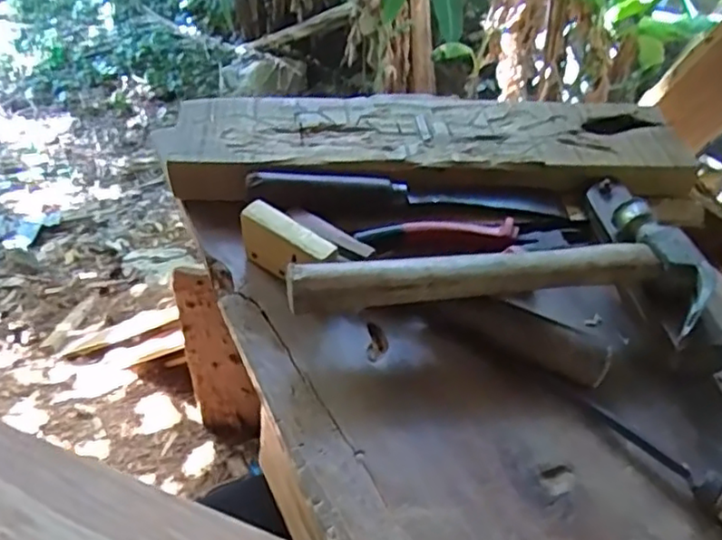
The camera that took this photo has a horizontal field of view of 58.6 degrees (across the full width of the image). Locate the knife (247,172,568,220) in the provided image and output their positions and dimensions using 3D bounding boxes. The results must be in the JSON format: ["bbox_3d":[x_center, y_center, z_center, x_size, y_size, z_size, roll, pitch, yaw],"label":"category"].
[{"bbox_3d":[0.040,-0.062,0.528,0.258,0.020,0.024,2,46,-4],"label":"knife"}]

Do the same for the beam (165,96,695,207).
[{"bbox_3d":[0.066,-0.113,0.585,0.452,0.041,0.127,-2,46,-8],"label":"beam"}]

